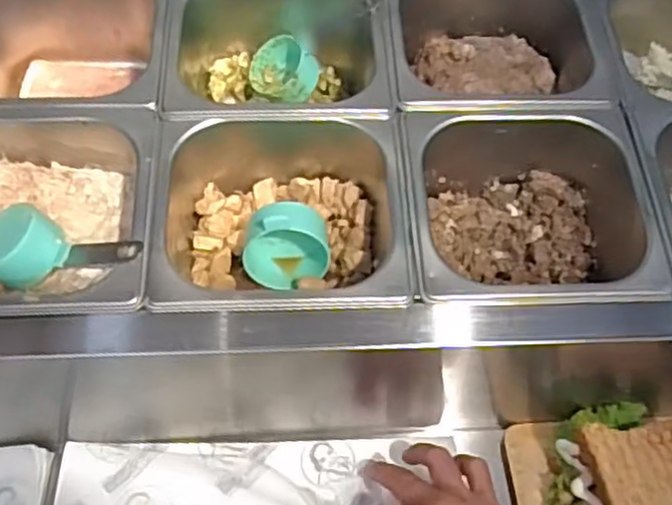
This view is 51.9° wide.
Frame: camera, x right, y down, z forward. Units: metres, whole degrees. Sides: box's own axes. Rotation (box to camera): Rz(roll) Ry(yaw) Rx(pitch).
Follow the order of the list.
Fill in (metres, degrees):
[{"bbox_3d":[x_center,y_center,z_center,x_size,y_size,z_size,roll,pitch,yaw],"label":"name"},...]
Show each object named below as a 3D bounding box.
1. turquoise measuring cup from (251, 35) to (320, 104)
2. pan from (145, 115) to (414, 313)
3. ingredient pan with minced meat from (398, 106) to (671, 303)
[{"bbox_3d":[-0.045,-0.162,0.605,0.051,0.041,0.067,-28,60,-21],"label":"turquoise measuring cup"},{"bbox_3d":[-0.040,-0.026,0.511,0.170,0.101,0.168,-1,54,-4],"label":"pan"},{"bbox_3d":[0.134,-0.029,0.524,0.169,0.090,0.166,-1,54,-4],"label":"ingredient pan with minced meat"}]

